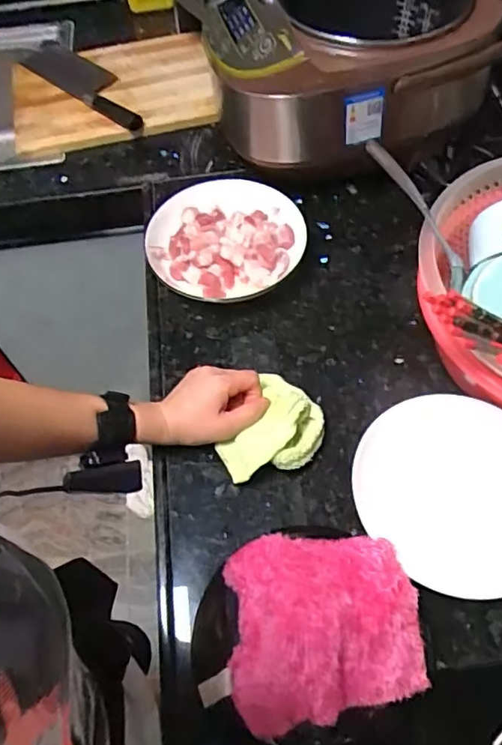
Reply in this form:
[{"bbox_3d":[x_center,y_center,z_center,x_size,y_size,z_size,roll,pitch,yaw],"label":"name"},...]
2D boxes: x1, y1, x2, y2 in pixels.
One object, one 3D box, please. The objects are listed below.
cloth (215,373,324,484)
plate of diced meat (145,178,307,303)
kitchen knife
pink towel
[{"bbox_3d":[0.025,0.056,0.541,0.083,0.041,0.116,27,65,17],"label":"cloth"},{"bbox_3d":[-0.034,-0.157,0.679,0.183,0.046,0.178,-2,60,3],"label":"plate of diced meat"},{"bbox_3d":[-0.259,-0.451,0.856,0.073,0.028,0.298,-41,66,-18],"label":"kitchen knife"},{"bbox_3d":[0.047,0.183,0.396,0.152,0.042,0.122,-4,60,1],"label":"pink towel"}]

